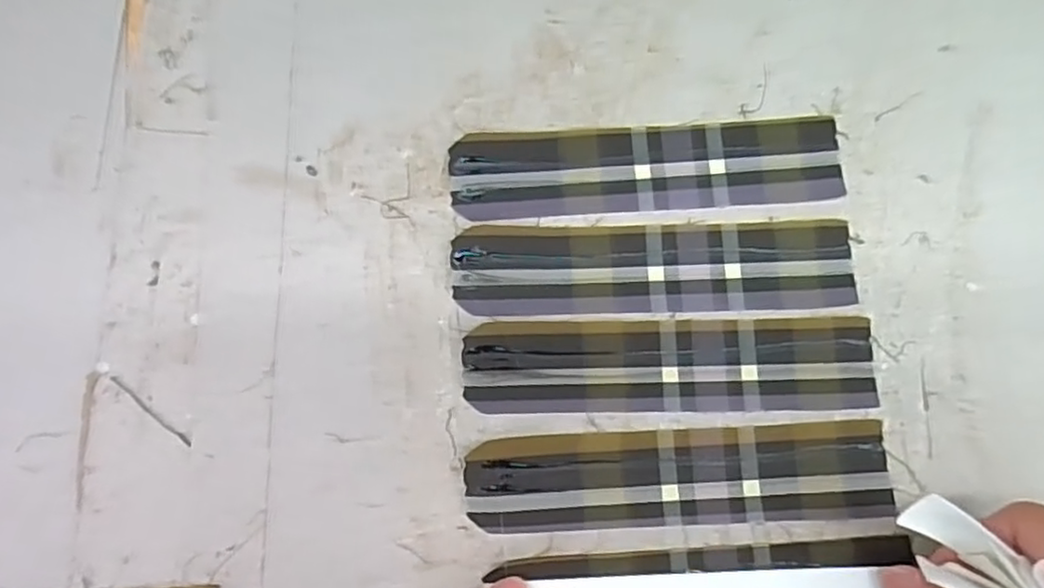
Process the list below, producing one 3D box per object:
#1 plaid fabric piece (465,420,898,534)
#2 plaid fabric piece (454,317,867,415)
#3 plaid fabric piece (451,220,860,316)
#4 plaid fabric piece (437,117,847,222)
[{"bbox_3d":[0.053,0.062,0.226,0.140,0.004,0.032,-3,81,1],"label":"plaid fabric piece"},{"bbox_3d":[0.052,0.025,0.233,0.140,0.005,0.031,-1,81,1],"label":"plaid fabric piece"},{"bbox_3d":[0.047,-0.010,0.237,0.140,0.008,0.031,-1,81,1],"label":"plaid fabric piece"},{"bbox_3d":[0.046,-0.046,0.244,0.141,0.005,0.031,-3,81,1],"label":"plaid fabric piece"}]

